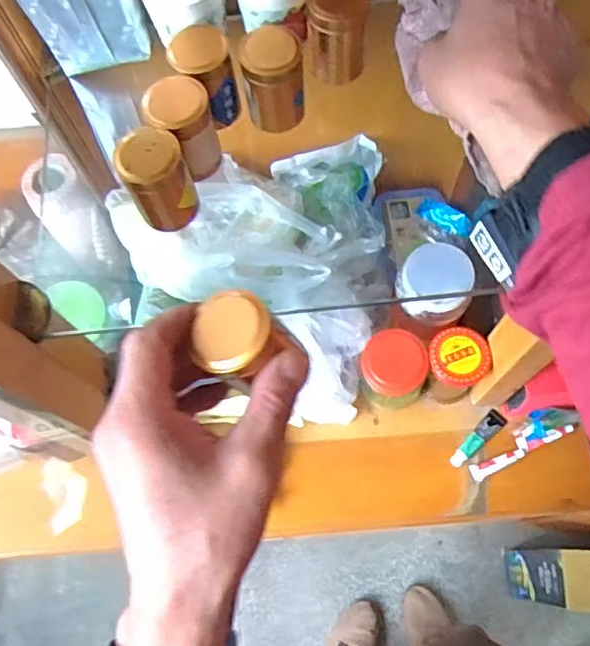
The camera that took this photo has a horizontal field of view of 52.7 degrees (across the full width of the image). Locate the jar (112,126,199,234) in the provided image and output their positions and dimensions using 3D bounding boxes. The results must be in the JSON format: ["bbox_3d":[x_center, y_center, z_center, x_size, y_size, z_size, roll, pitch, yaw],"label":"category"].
[{"bbox_3d":[-0.094,-0.099,0.416,0.042,0.071,0.038,-23,70,-6],"label":"jar"}]

